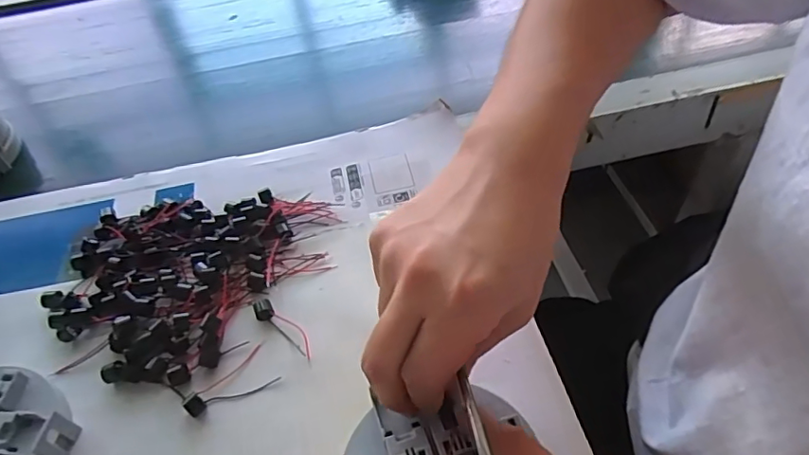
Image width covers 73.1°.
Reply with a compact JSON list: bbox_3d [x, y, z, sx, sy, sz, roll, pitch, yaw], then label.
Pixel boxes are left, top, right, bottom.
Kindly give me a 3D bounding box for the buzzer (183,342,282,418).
[{"bbox_3d":[-0.104,0.093,0.323,0.054,0.007,0.028,-31,53,-21],"label":"buzzer"}]

